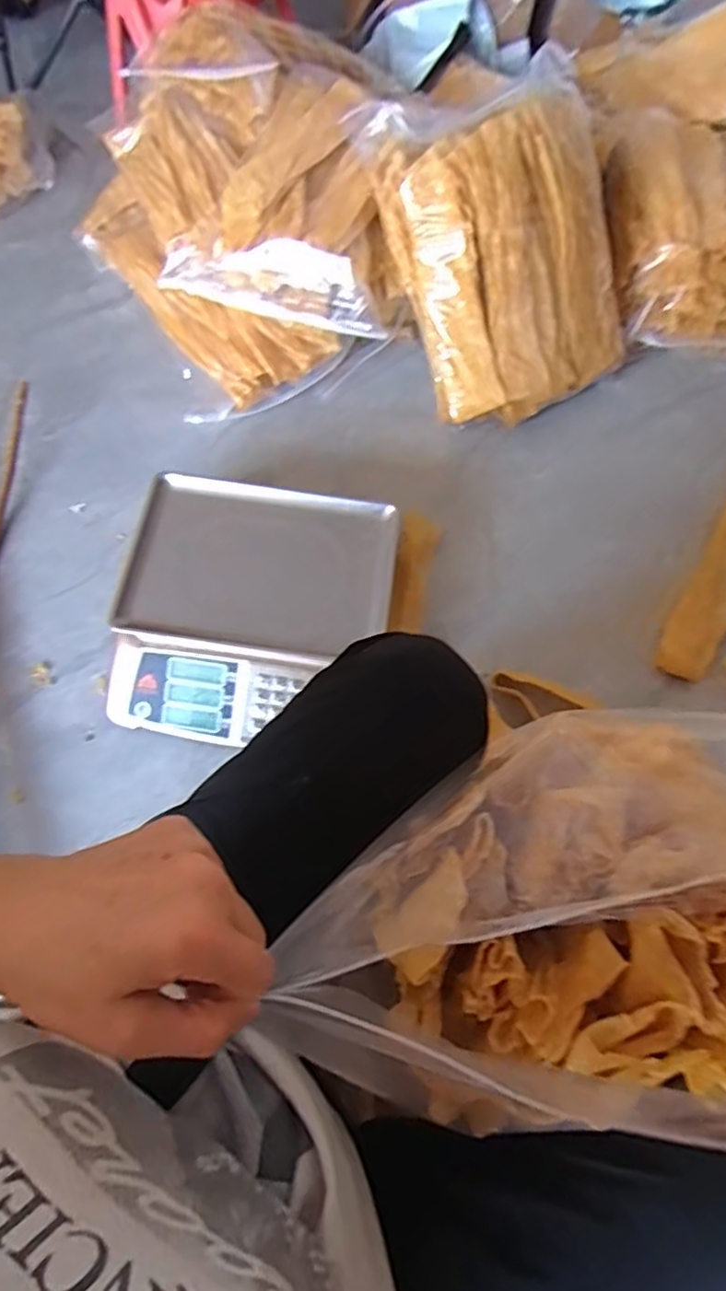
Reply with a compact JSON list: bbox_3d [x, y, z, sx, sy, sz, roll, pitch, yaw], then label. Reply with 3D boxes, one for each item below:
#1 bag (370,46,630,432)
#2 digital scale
[{"bbox_3d":[0.230,-0.574,0.980,0.331,0.402,0.129,-21,34,-1],"label":"bag"},{"bbox_3d":[-0.142,-0.042,0.859,0.325,0.115,0.332,11,66,2],"label":"digital scale"}]

